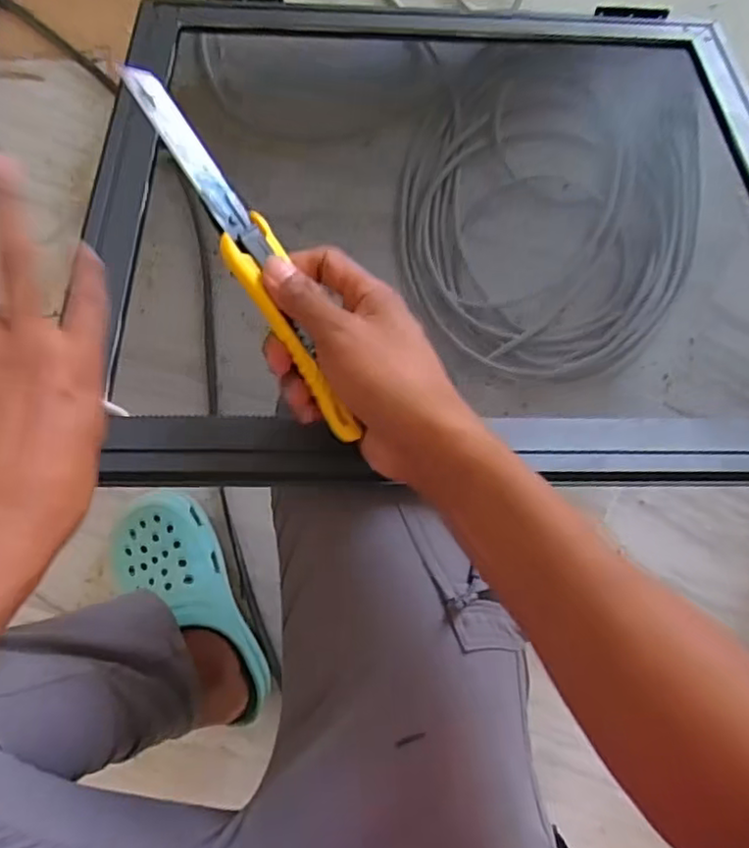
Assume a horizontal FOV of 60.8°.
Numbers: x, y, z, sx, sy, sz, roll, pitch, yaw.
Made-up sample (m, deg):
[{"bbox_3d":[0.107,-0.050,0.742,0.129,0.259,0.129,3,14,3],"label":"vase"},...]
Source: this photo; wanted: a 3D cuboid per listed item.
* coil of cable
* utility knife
[{"bbox_3d":[0.167,-0.202,0.630,0.287,0.028,0.300,0,92,1],"label":"coil of cable"},{"bbox_3d":[-0.062,-0.088,0.334,0.026,0.017,0.212,-29,92,3],"label":"utility knife"}]

